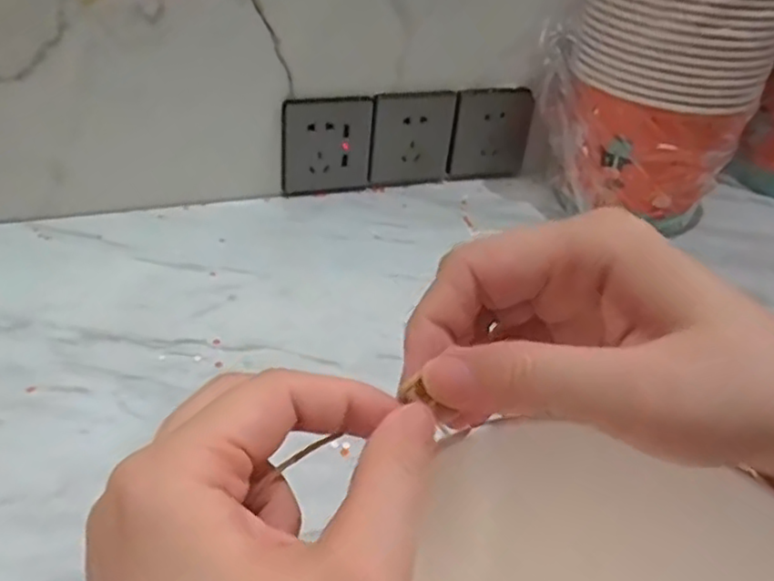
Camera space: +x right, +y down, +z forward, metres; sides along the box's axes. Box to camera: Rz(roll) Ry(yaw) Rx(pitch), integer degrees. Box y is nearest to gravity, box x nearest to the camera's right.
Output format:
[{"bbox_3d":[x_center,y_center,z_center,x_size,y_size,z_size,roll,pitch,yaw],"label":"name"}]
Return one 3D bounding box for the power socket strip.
[{"bbox_3d":[0.026,-0.146,0.661,0.255,0.096,0.013,-9,38,-21],"label":"power socket strip"}]

